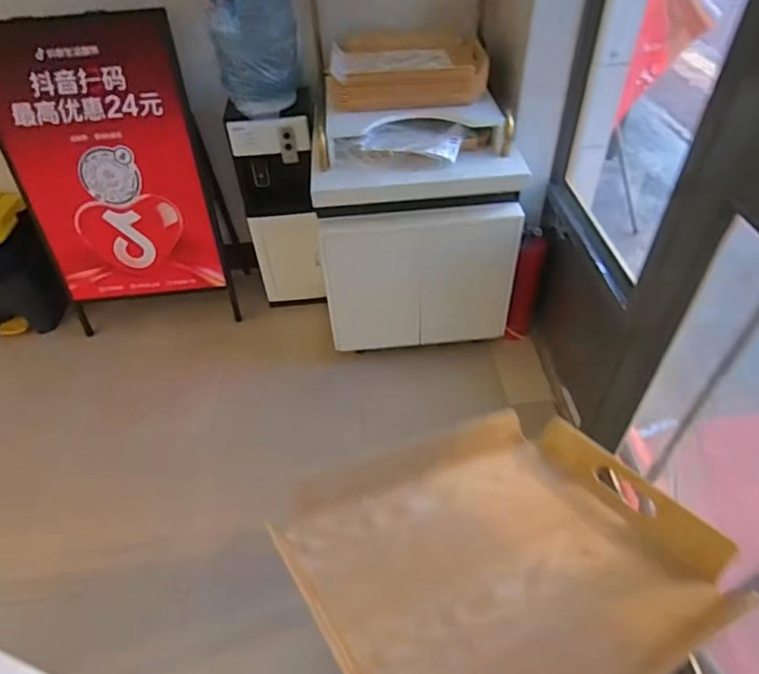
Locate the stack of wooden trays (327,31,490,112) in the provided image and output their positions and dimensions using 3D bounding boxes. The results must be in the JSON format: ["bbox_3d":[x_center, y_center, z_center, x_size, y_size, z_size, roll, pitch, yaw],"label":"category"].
[{"bbox_3d":[0.082,-0.803,1.553,0.440,0.110,0.371,1,45,2],"label":"stack of wooden trays"}]

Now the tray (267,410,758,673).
[{"bbox_3d":[0.131,0.215,0.552,0.431,0.043,0.339,-10,30,-31],"label":"tray"}]

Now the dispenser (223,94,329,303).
[{"bbox_3d":[-0.339,-0.443,1.846,0.248,0.693,0.281,-3,45,-2],"label":"dispenser"}]

